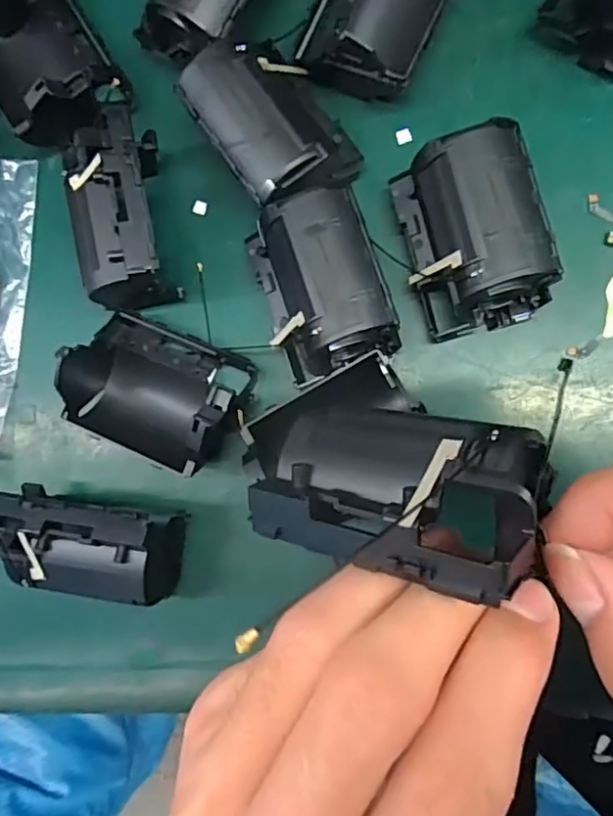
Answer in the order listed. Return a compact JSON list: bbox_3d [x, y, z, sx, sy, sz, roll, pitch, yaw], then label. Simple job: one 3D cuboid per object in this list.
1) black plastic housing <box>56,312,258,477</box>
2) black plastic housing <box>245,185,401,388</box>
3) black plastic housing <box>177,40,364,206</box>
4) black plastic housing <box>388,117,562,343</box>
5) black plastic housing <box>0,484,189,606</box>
[{"bbox_3d":[-0.064,-0.007,0.246,0.079,0.043,0.055,20,91,8],"label":"black plastic housing"},{"bbox_3d":[0.008,-0.048,0.237,0.043,0.041,0.070,-18,82,7],"label":"black plastic housing"},{"bbox_3d":[-0.013,-0.115,0.243,0.050,0.042,0.067,-33,84,6],"label":"black plastic housing"},{"bbox_3d":[0.065,-0.067,0.229,0.049,0.041,0.071,-14,86,8],"label":"black plastic housing"},{"bbox_3d":[-0.089,0.057,0.245,0.074,0.049,0.043,10,86,10],"label":"black plastic housing"}]

